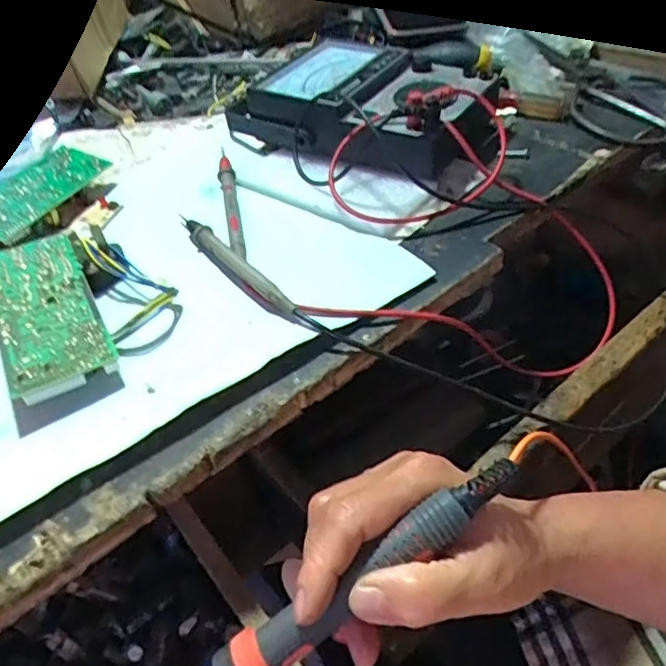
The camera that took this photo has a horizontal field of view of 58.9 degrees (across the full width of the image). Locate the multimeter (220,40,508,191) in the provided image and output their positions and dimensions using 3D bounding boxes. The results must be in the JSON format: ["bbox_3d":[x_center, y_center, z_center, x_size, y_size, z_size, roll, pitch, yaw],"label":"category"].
[{"bbox_3d":[0.026,-0.164,0.439,0.191,0.064,0.113,32,56,32],"label":"multimeter"}]

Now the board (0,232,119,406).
[{"bbox_3d":[-0.168,-0.011,0.347,0.054,0.019,0.133,-24,47,-17],"label":"board"}]

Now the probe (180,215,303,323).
[{"bbox_3d":[-0.061,-0.042,0.363,0.013,0.013,0.132,-30,49,-21],"label":"probe"}]

